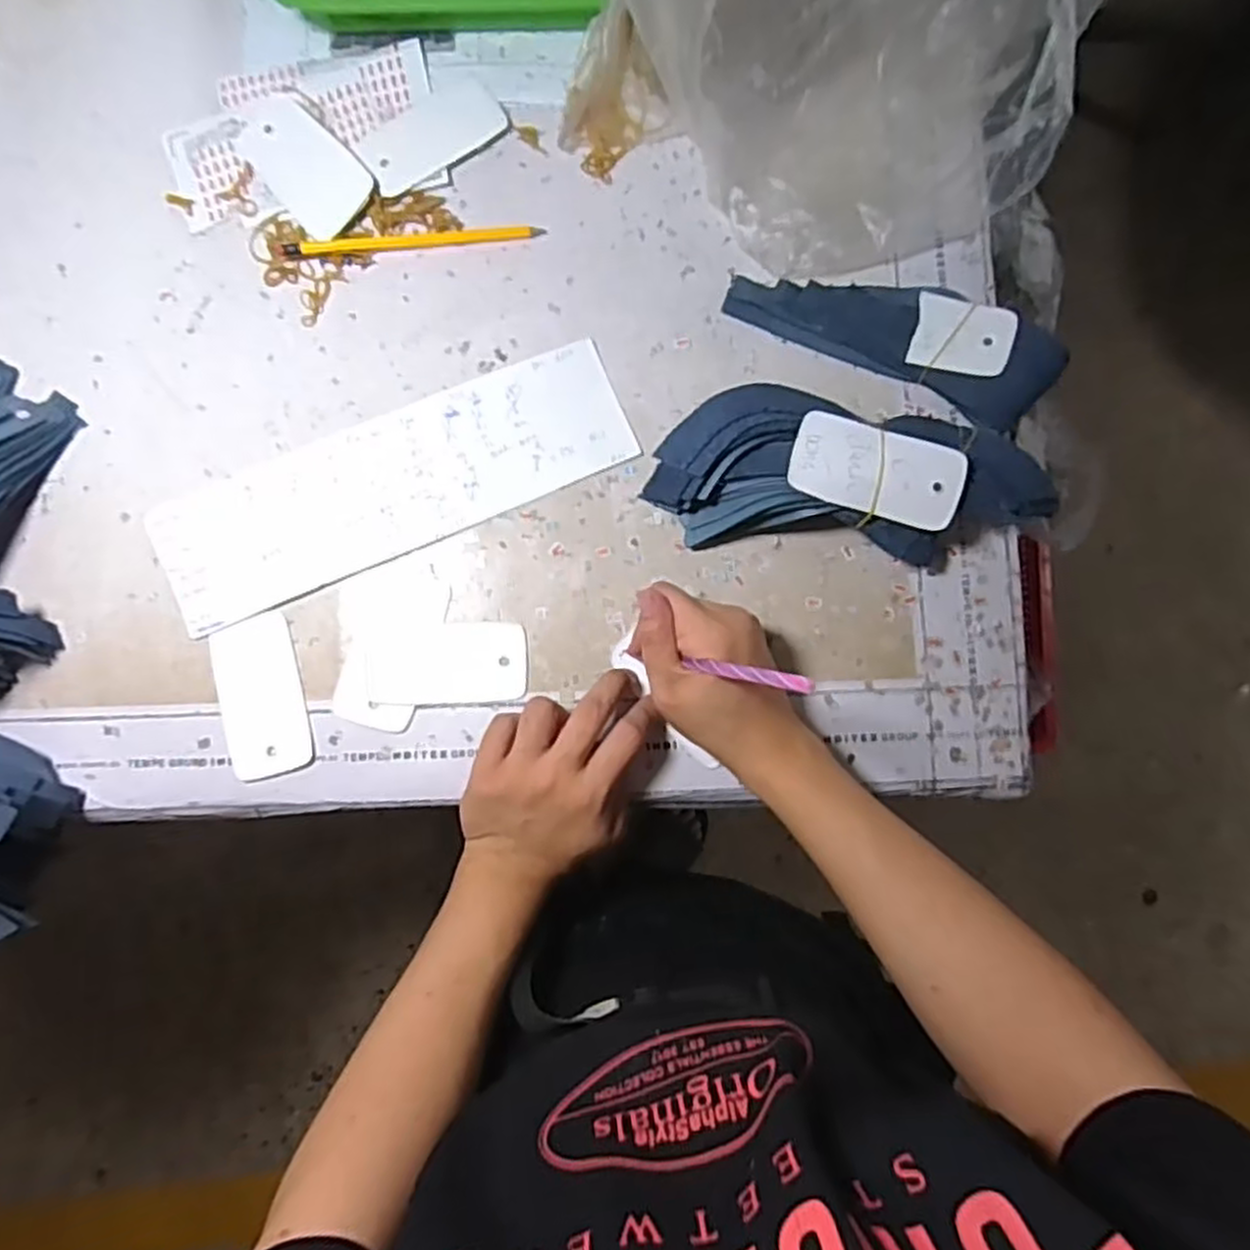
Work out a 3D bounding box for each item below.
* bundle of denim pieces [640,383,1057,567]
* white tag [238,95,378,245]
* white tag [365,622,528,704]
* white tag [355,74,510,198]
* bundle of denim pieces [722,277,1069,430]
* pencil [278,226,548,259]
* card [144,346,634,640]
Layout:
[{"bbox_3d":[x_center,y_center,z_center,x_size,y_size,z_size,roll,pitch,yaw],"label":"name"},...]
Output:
[{"bbox_3d":[0.142,-0.096,0.503,0.249,0.055,0.096,4,83,0],"label":"bundle of denim pieces"},{"bbox_3d":[-0.224,-0.323,0.541,0.056,0.004,0.111,-42,86,0],"label":"white tag"},{"bbox_3d":[-0.117,0.025,0.510,0.103,0.004,0.052,-2,83,-1],"label":"white tag"},{"bbox_3d":[-0.133,-0.339,0.538,0.102,0.004,0.050,-32,87,-5],"label":"white tag"},{"bbox_3d":[0.183,-0.205,0.526,0.214,0.028,0.076,27,83,3],"label":"bundle of denim pieces"},{"bbox_3d":[-0.147,-0.264,0.535,0.177,0.007,0.012,-6,83,-1],"label":"pencil"},{"bbox_3d":[-0.154,-0.096,0.523,0.316,0.006,0.094,-23,83,-3],"label":"card"}]

